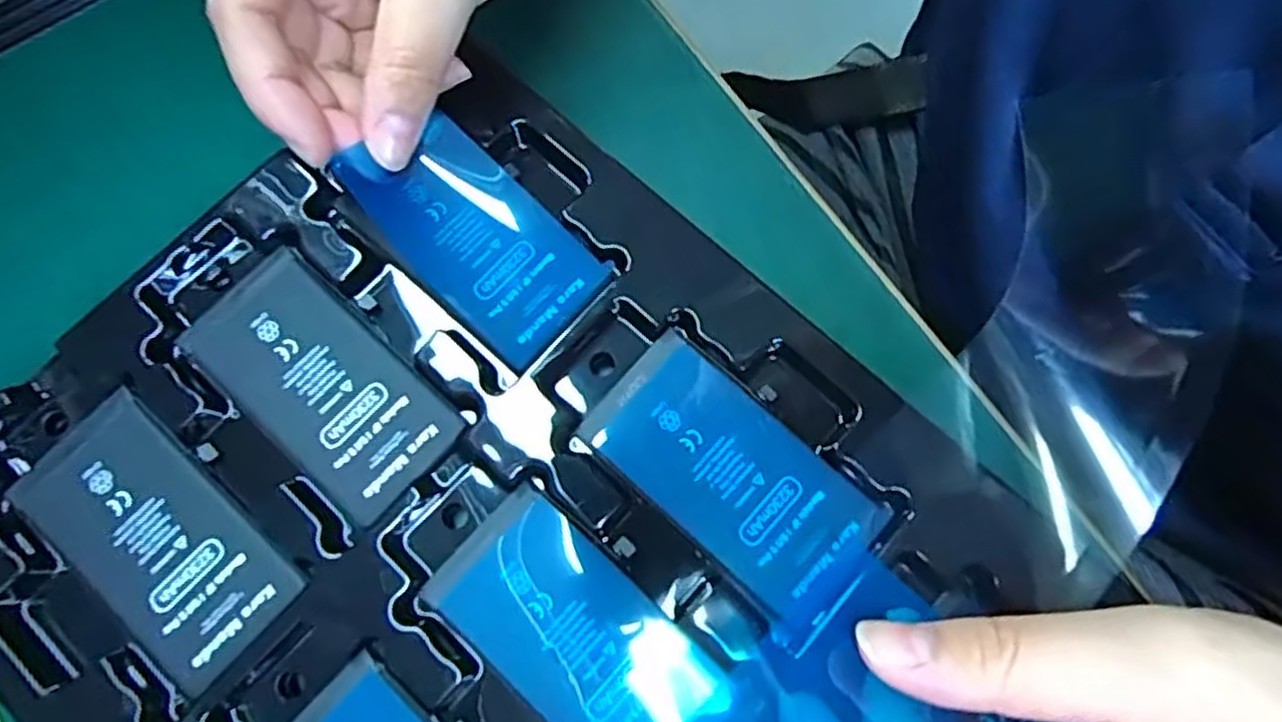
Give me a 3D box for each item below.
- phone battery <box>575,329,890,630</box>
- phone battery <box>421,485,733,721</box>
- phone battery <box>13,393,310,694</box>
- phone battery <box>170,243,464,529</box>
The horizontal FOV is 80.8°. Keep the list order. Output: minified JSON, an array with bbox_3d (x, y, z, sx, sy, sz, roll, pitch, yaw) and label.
[{"bbox_3d":[0.025,0.032,0.221,0.084,0.006,0.045,43,81,11],"label":"phone battery"},{"bbox_3d":[-0.017,0.077,0.207,0.084,0.006,0.043,41,80,11],"label":"phone battery"},{"bbox_3d":[-0.140,0.051,0.216,0.084,0.006,0.046,40,80,11],"label":"phone battery"},{"bbox_3d":[-0.097,0.006,0.228,0.085,0.005,0.044,42,81,11],"label":"phone battery"}]

